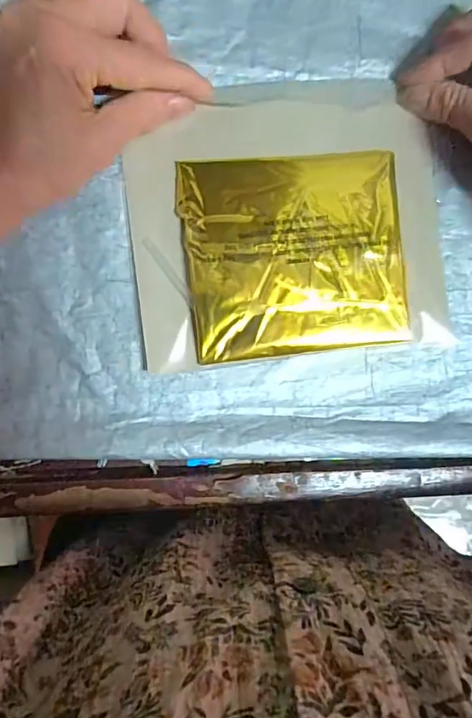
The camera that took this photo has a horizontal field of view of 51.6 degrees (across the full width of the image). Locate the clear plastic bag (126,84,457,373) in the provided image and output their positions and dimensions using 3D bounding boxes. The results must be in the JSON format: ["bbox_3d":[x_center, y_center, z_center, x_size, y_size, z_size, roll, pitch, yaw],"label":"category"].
[{"bbox_3d":[0.035,-0.084,0.301,0.193,0.017,0.165,-7,95,-9],"label":"clear plastic bag"}]

